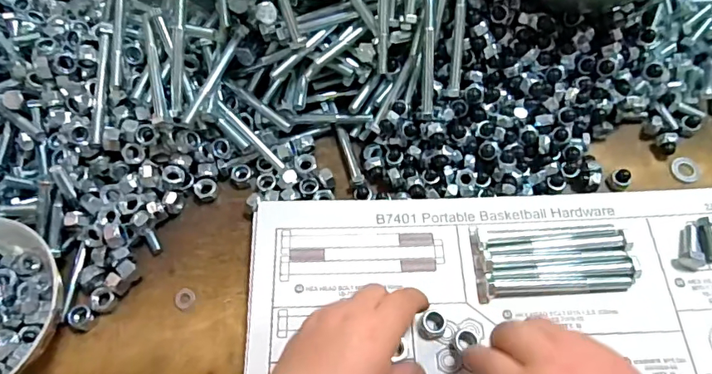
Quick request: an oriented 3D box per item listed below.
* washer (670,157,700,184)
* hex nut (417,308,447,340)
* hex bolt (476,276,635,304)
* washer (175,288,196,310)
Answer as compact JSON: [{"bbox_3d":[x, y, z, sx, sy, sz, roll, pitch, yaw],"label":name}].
[{"bbox_3d":[0.281,-0.016,0.417,0.024,0.004,0.025,-1,65,2],"label":"washer"},{"bbox_3d":[0.055,0.098,0.349,0.018,0.008,0.023,37,72,18],"label":"hex nut"},{"bbox_3d":[0.145,0.072,0.353,0.110,0.015,0.015,-2,65,2],"label":"hex bolt"},{"bbox_3d":[-0.136,0.087,0.387,0.017,0.004,0.015,40,73,19],"label":"washer"}]

